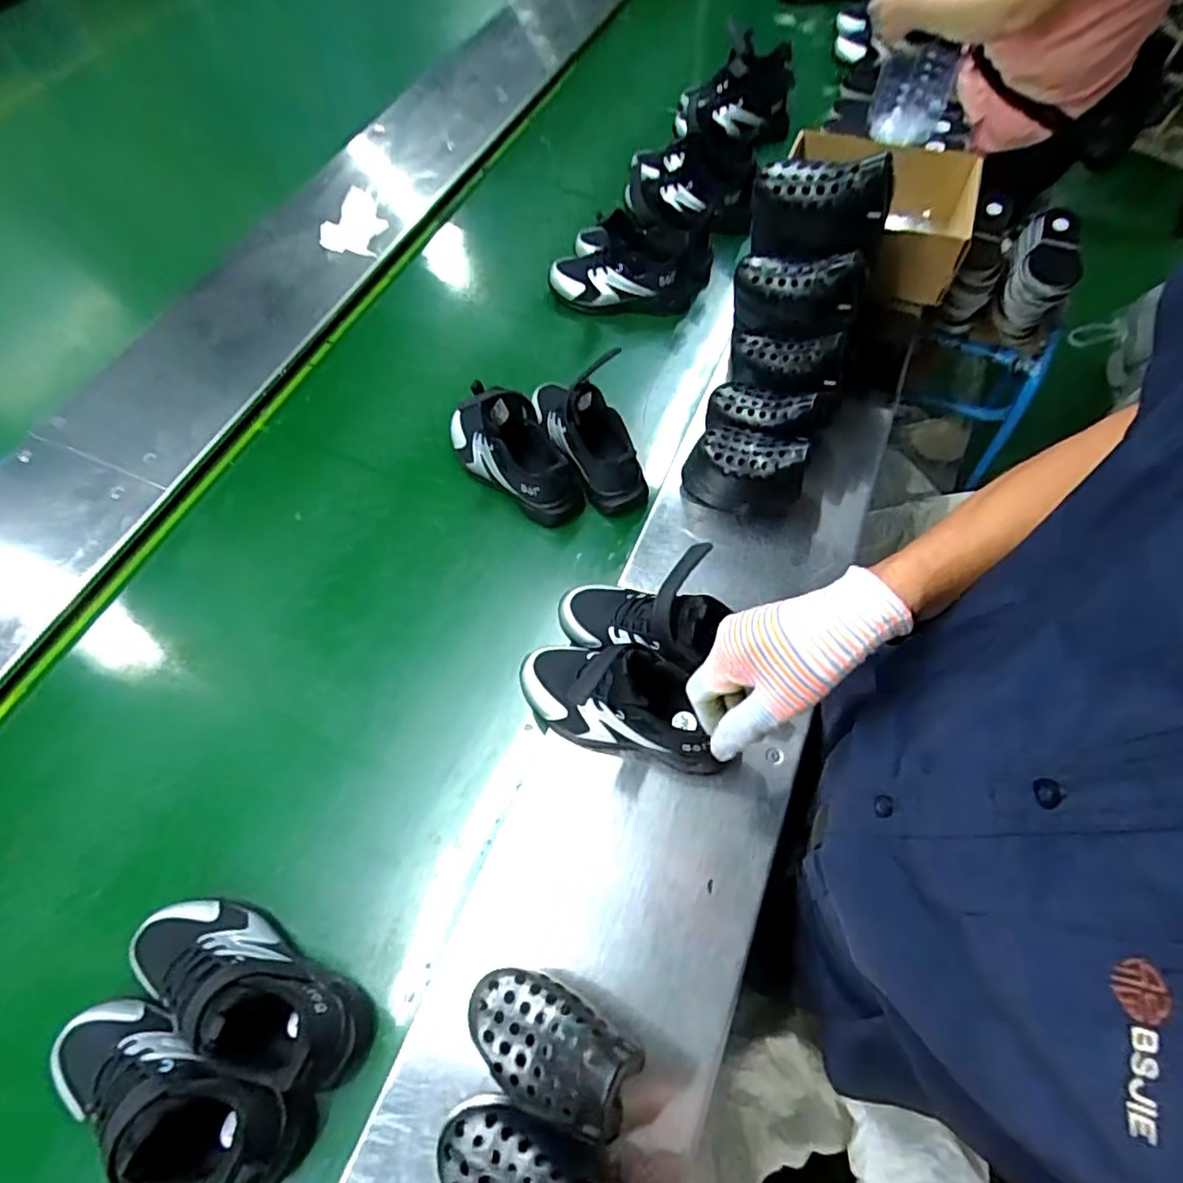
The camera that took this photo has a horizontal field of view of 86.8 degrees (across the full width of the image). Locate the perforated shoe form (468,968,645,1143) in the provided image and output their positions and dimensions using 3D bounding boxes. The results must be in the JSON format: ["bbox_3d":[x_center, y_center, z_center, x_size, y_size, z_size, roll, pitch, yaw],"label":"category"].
[{"bbox_3d":[-0.031,0.312,0.427,0.123,0.049,0.073,30,67,14],"label":"perforated shoe form"}]

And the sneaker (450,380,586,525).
[{"bbox_3d":[-0.094,-0.176,0.756,0.198,0.127,0.085,41,68,18],"label":"sneaker"}]

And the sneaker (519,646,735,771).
[{"bbox_3d":[0.023,0.091,0.572,0.184,0.104,0.080,15,63,7],"label":"sneaker"}]

